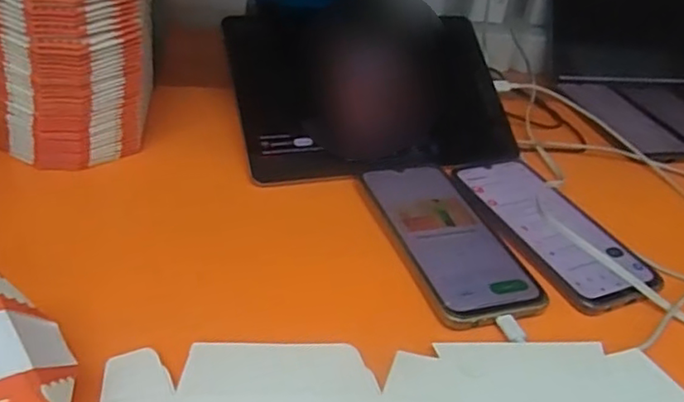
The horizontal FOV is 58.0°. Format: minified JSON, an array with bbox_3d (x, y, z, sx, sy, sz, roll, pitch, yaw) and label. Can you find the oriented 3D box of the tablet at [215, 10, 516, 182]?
[{"bbox_3d":[0.027,-0.106,0.562,0.249,0.014,0.176,-7,69,-18],"label":"tablet"}]

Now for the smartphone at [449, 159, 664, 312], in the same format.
[{"bbox_3d":[0.166,0.015,0.487,0.088,0.007,0.170,-9,38,-24],"label":"smartphone"}]

